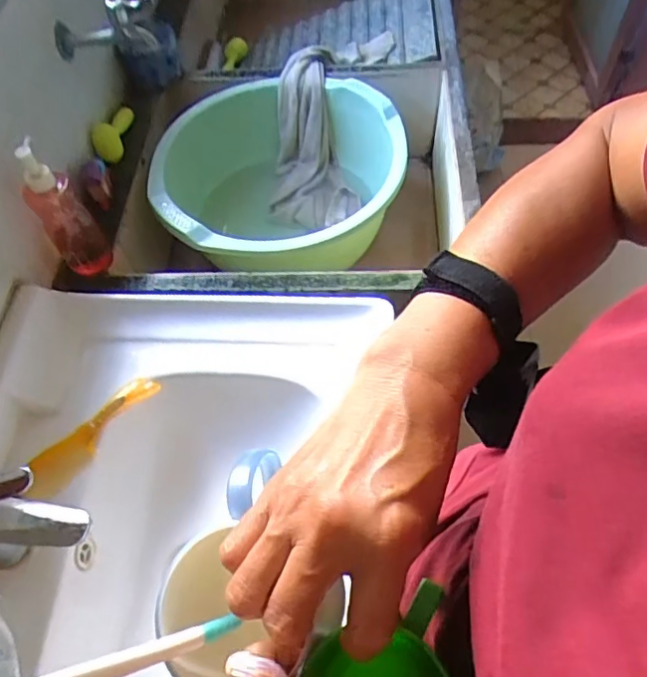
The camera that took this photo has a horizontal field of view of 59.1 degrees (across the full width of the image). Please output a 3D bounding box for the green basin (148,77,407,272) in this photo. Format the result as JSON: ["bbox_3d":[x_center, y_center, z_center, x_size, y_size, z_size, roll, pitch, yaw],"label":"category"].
[{"bbox_3d":[-0.078,-0.231,0.947,0.411,0.210,0.365,-3,57,2],"label":"green basin"}]

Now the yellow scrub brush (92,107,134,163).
[{"bbox_3d":[-0.325,-0.325,0.897,0.032,0.061,0.125,3,43,5],"label":"yellow scrub brush"}]

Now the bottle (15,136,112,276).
[{"bbox_3d":[-0.325,-0.155,0.713,0.059,0.184,0.045,-35,62,-18],"label":"bottle"}]

